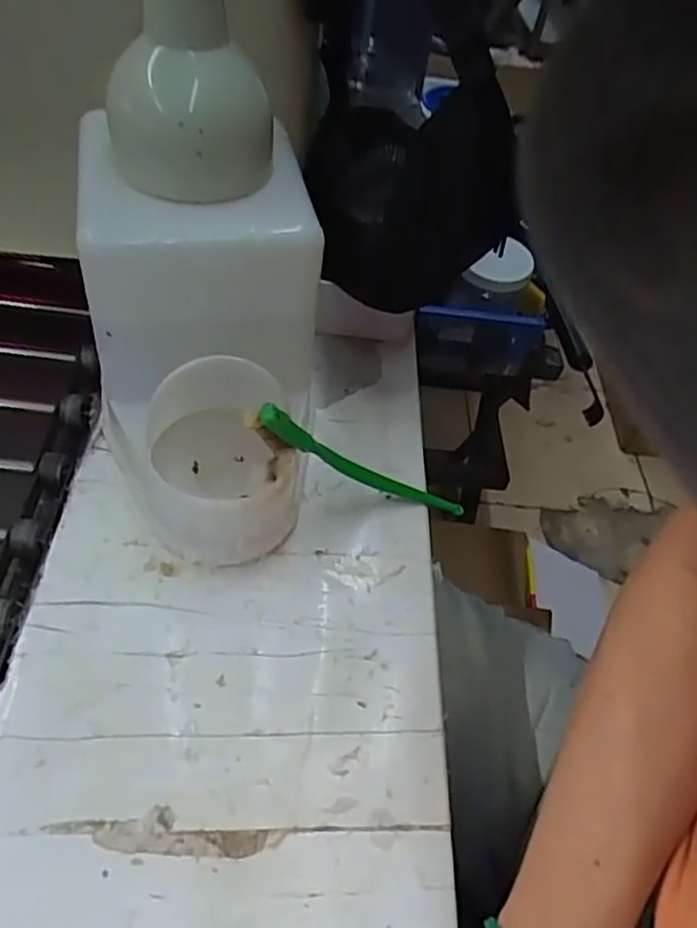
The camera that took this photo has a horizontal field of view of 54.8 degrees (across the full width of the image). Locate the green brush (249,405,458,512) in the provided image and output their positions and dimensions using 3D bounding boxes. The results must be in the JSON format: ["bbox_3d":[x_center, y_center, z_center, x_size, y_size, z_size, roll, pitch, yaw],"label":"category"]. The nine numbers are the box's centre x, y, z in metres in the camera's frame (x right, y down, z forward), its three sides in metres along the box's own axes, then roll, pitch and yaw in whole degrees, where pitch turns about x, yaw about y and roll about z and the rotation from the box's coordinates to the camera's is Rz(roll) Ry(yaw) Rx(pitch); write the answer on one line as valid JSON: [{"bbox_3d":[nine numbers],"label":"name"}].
[{"bbox_3d":[0.012,0.005,0.425,0.172,0.023,0.011,26,41,-34],"label":"green brush"}]

